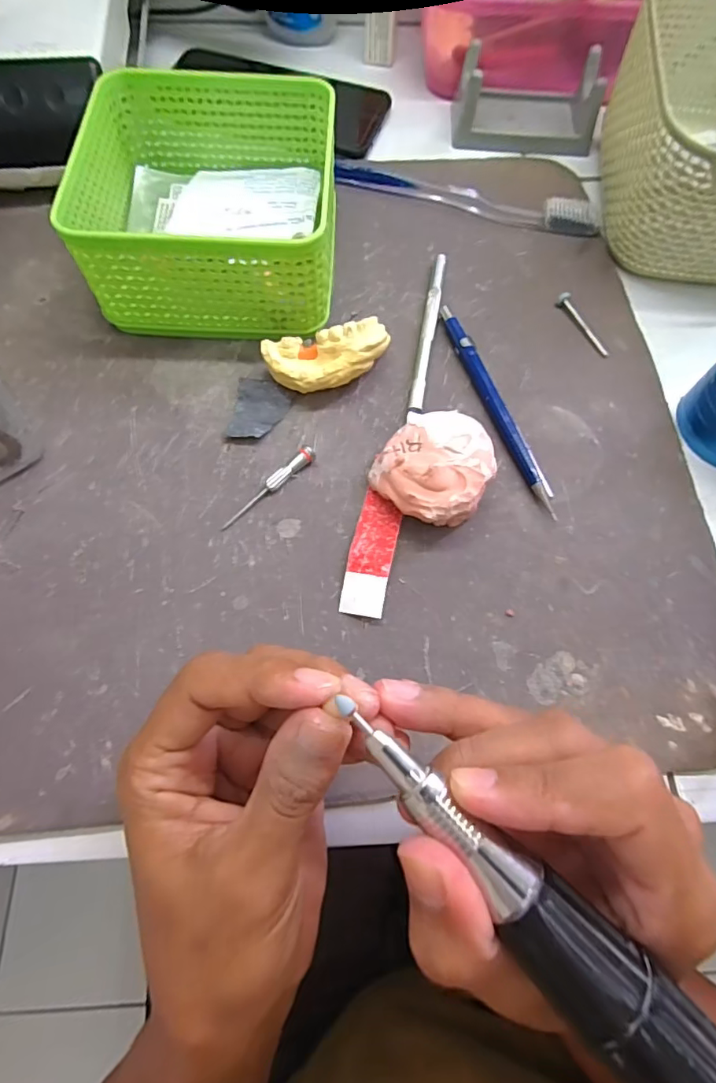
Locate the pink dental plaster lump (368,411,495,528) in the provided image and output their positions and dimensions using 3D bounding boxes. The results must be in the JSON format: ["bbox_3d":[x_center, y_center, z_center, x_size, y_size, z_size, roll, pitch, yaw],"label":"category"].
[{"bbox_3d":[0.037,-0.036,0.253,0.052,0.029,0.057,1,69,-2],"label":"pink dental plaster lump"}]

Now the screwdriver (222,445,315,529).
[{"bbox_3d":[-0.045,-0.028,0.258,0.059,0.009,0.007,-41,75,-15],"label":"screwdriver"}]

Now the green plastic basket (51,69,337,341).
[{"bbox_3d":[-0.078,-0.189,0.290,0.129,0.061,0.137,2,69,-1],"label":"green plastic basket"}]

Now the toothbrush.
[{"bbox_3d":[0.071,-0.226,0.340,0.171,0.013,0.021,11,69,2],"label":"toothbrush"}]

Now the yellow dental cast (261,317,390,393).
[{"bbox_3d":[-0.015,-0.095,0.273,0.065,0.030,0.031,-10,70,-6],"label":"yellow dental cast"}]

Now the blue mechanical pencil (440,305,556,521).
[{"bbox_3d":[0.074,-0.073,0.279,0.010,0.011,0.134,-19,71,-9],"label":"blue mechanical pencil"}]

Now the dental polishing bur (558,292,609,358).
[{"bbox_3d":[0.133,-0.128,0.303,0.007,0.007,0.047,-24,72,-11],"label":"dental polishing bur"}]

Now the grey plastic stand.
[{"bbox_3d":[0.119,-0.310,0.359,0.098,0.036,0.061,11,69,2],"label":"grey plastic stand"}]

